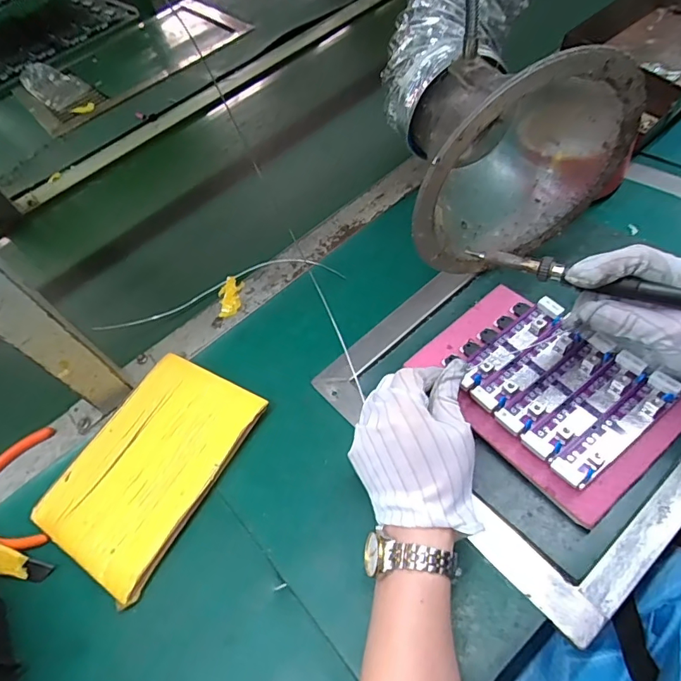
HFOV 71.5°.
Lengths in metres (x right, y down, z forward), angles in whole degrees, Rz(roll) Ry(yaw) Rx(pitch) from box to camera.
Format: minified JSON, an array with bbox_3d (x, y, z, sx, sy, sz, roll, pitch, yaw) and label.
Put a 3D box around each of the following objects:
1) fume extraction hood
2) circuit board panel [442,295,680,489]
[{"bbox_3d":[0.146,-0.188,0.451,0.211,0.191,0.143,-20,53,-1],"label":"fume extraction hood"},{"bbox_3d":[0.179,0.032,0.404,0.115,0.030,0.148,-32,59,-16],"label":"circuit board panel"}]

